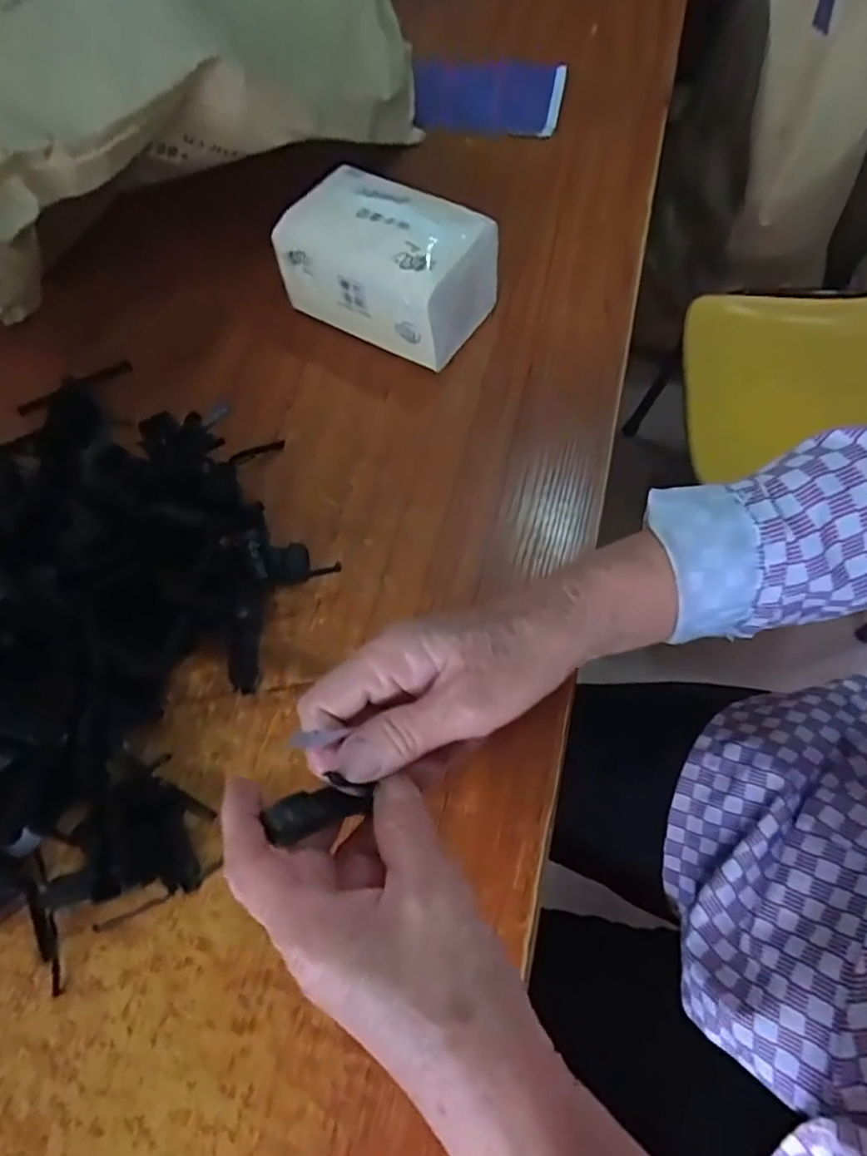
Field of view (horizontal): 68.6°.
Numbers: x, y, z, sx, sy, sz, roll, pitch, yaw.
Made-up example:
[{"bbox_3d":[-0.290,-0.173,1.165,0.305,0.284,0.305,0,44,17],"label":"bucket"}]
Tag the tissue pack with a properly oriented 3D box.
[{"bbox_3d":[-0.031,-0.223,0.455,0.134,0.083,0.085,30,68,16],"label":"tissue pack"}]

